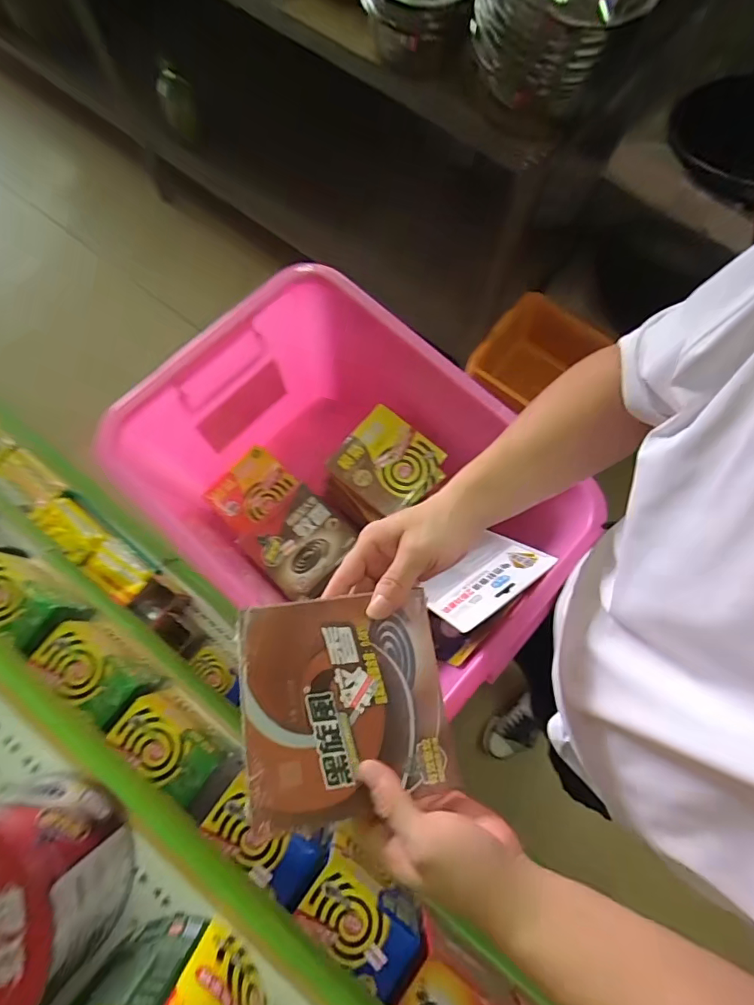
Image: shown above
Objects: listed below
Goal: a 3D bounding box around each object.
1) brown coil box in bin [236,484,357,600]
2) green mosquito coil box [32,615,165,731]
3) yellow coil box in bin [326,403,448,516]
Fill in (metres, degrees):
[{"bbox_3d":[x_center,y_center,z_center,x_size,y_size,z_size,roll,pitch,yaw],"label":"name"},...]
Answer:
[{"bbox_3d":[-0.115,0.058,0.728,0.137,0.028,0.140,42,77,10],"label":"brown coil box in bin"},{"bbox_3d":[-0.376,0.229,0.654,0.136,0.096,0.073,39,77,9],"label":"green mosquito coil box"},{"bbox_3d":[0.017,-0.058,0.710,0.144,0.045,0.129,38,77,9],"label":"yellow coil box in bin"}]

